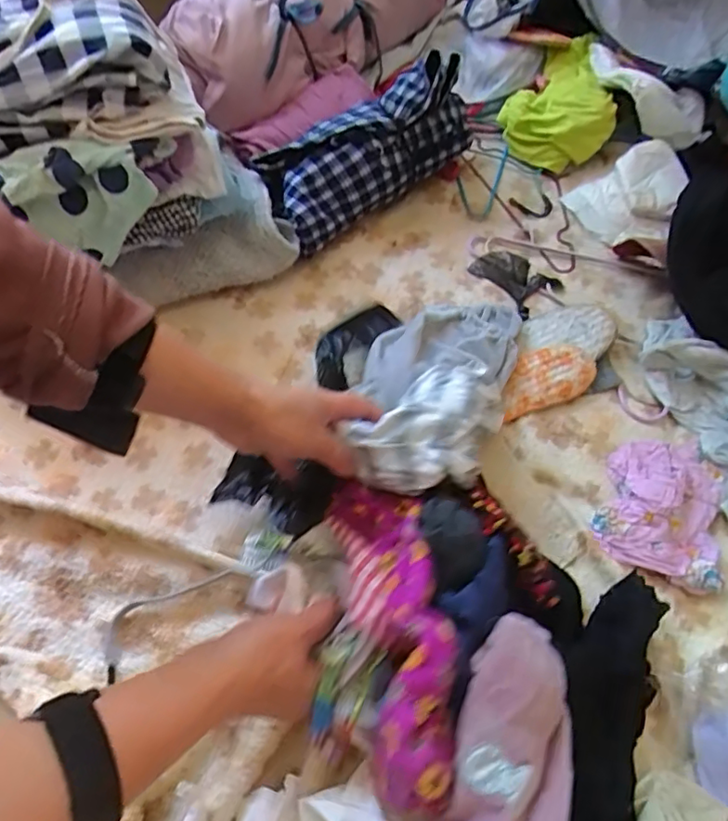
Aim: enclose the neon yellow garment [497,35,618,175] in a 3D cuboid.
[{"bbox_3d":[0.271,-0.421,0.789,0.145,0.072,0.207,18,63,12],"label":"neon yellow garment"}]

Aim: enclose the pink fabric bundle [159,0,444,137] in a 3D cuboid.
[{"bbox_3d":[-0.071,-0.545,0.788,0.422,0.122,0.174,-37,65,-16],"label":"pink fabric bundle"}]

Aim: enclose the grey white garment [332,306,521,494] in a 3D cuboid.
[{"bbox_3d":[0.068,-0.033,0.546,0.129,0.062,0.248,20,45,13],"label":"grey white garment"}]

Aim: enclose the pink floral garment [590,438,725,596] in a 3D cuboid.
[{"bbox_3d":[0.277,0.083,0.534,0.104,0.027,0.139,17,63,12],"label":"pink floral garment"}]

